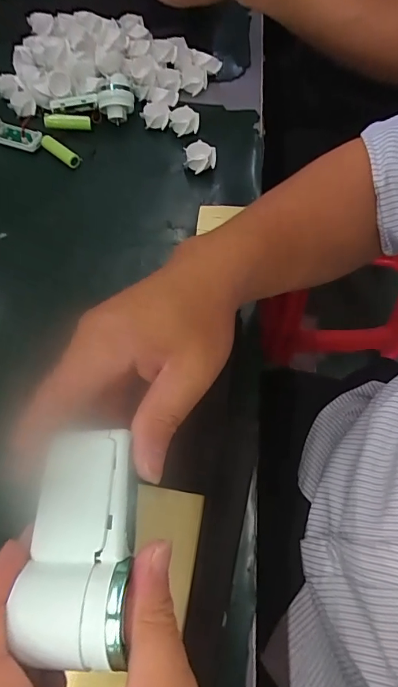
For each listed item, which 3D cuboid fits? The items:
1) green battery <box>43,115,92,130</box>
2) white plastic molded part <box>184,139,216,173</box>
[{"bbox_3d":[-0.143,-0.242,0.480,0.048,0.014,0.013,-6,61,3],"label":"green battery"},{"bbox_3d":[0.001,-0.189,0.445,0.030,0.019,0.029,-3,62,5],"label":"white plastic molded part"}]

